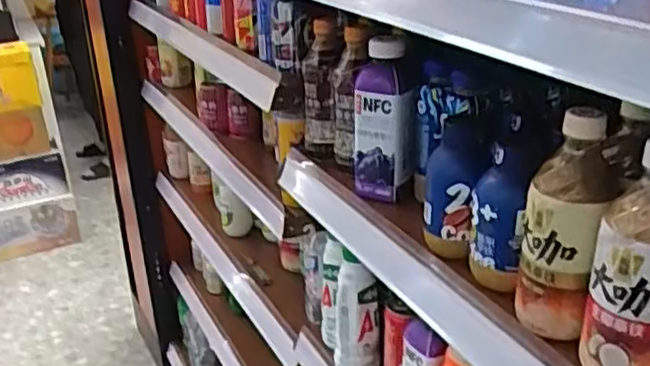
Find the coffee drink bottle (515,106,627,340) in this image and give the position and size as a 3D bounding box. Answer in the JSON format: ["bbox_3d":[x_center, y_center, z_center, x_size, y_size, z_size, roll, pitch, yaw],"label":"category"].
[{"bbox_3d":[0.188,0.034,0.540,0.062,0.171,0.056,4,25,15],"label":"coffee drink bottle"}]

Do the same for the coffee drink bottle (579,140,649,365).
[{"bbox_3d":[0.217,0.058,0.477,0.059,0.170,0.051,9,27,24],"label":"coffee drink bottle"}]

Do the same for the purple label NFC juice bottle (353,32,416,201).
[{"bbox_3d":[0.069,-0.075,0.825,0.068,0.184,0.061,-3,27,1],"label":"purple label NFC juice bottle"}]

